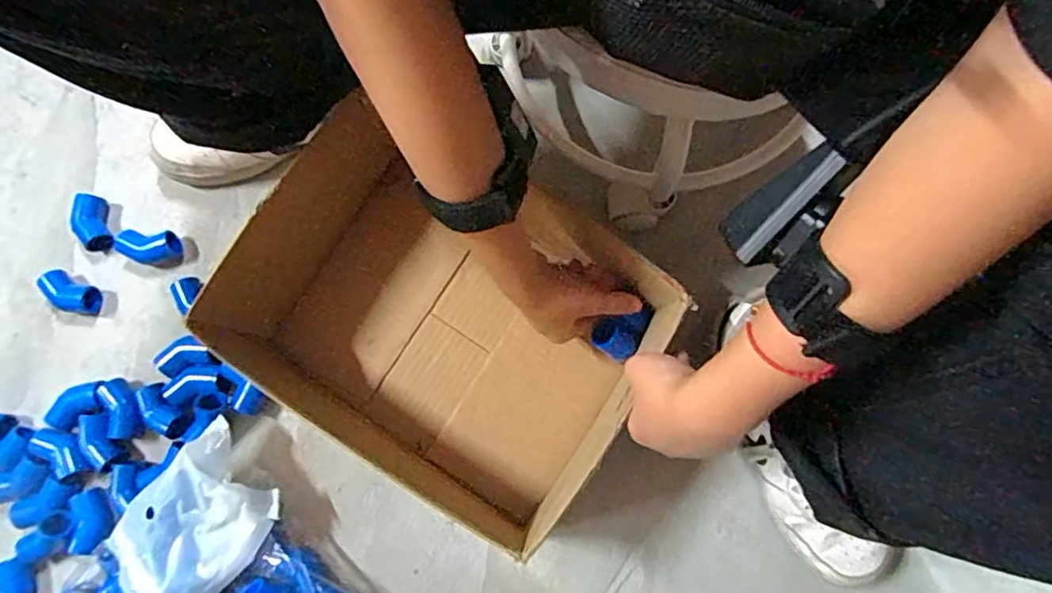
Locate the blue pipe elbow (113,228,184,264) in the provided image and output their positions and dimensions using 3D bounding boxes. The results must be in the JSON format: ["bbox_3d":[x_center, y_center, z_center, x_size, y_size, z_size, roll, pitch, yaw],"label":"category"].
[{"bbox_3d":[-0.357,-0.047,0.592,0.054,0.025,0.027,-2,77,1],"label":"blue pipe elbow"}]

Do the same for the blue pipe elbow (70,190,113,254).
[{"bbox_3d":[-0.421,-0.073,0.608,0.026,0.027,0.058,-16,77,-2],"label":"blue pipe elbow"}]

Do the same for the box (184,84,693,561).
[{"bbox_3d":[-0.077,0.015,0.510,0.325,0.120,0.231,30,80,8],"label":"box"}]

